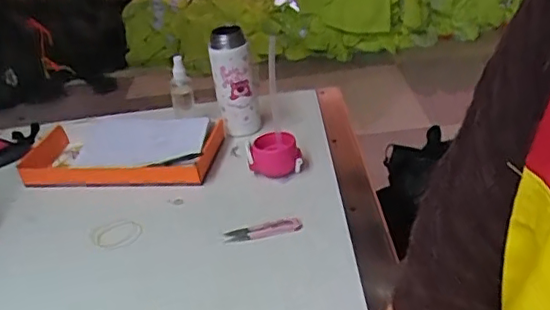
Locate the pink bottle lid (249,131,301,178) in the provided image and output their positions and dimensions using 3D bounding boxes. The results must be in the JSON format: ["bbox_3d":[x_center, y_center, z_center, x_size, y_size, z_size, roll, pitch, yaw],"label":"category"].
[{"bbox_3d":[0.002,-0.001,0.919,0.077,0.047,0.056,1,30,13],"label":"pink bottle lid"}]

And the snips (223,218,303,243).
[{"bbox_3d":[-0.016,0.101,0.792,0.102,0.007,0.027,-7,30,-2],"label":"snips"}]

